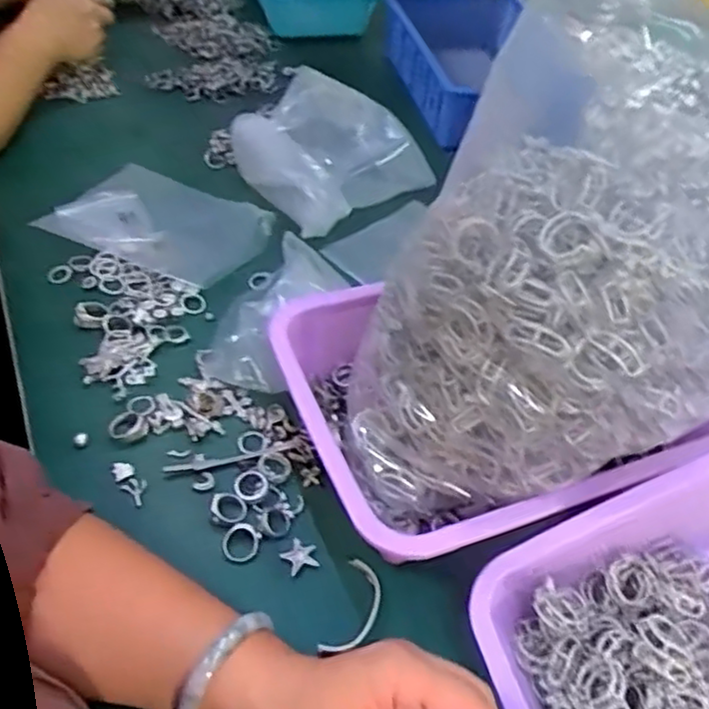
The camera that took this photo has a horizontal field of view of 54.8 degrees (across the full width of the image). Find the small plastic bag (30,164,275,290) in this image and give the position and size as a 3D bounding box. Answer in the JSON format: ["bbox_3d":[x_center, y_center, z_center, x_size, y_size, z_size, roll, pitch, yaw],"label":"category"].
[{"bbox_3d":[-0.188,-0.135,0.673,0.195,0.023,0.147,26,50,16],"label":"small plastic bag"}]

